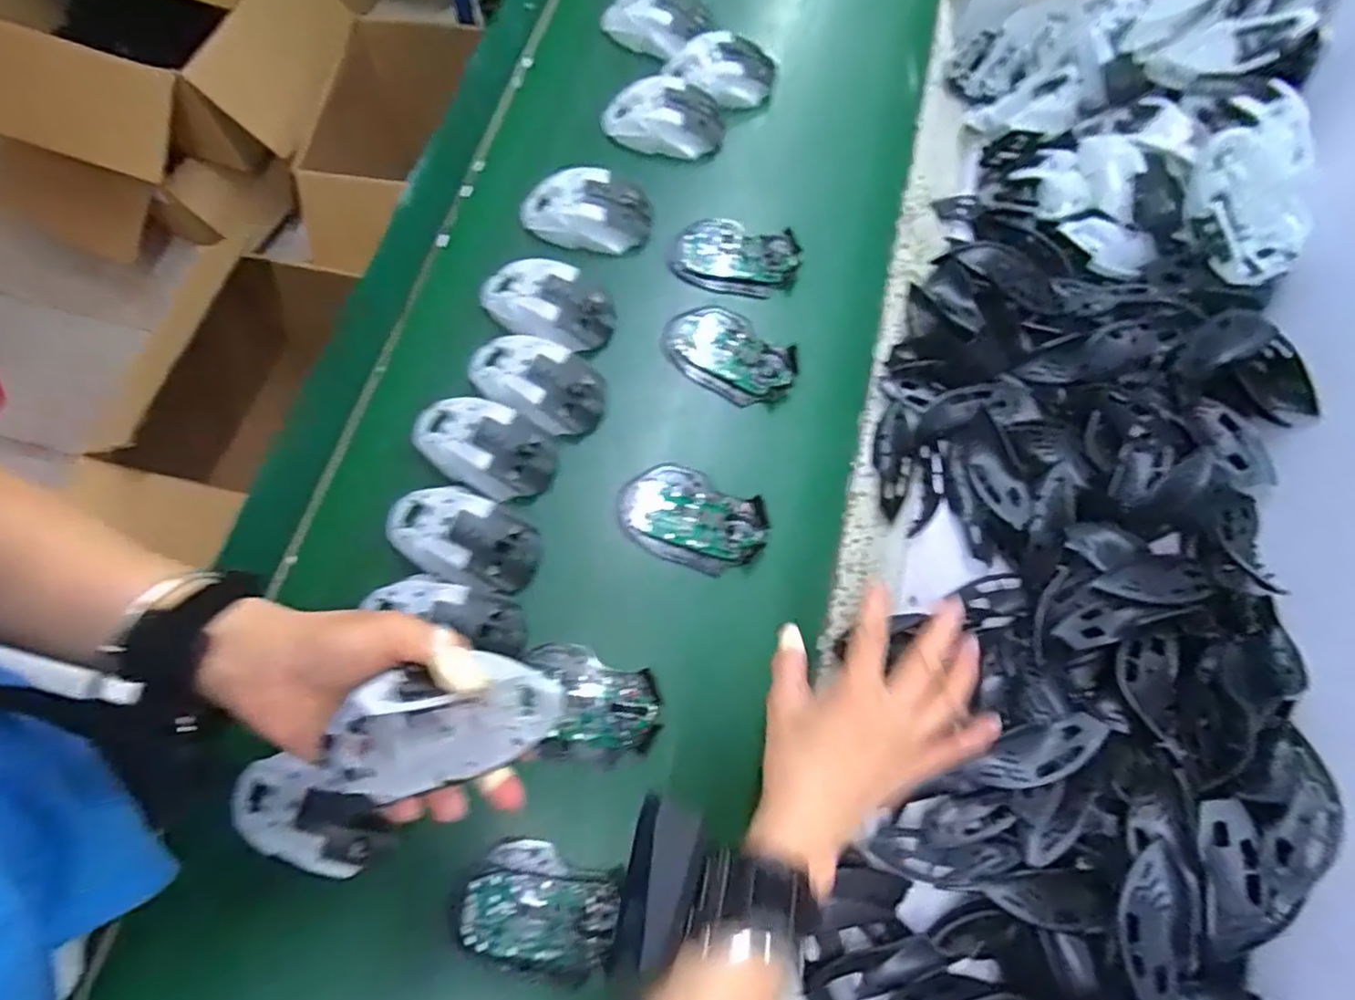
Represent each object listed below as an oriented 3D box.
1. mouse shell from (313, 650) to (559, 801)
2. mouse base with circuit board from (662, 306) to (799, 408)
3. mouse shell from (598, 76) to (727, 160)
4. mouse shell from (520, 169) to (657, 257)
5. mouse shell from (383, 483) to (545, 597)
[{"bbox_3d":[-0.117,0.112,0.338,0.117,0.067,0.030,-6,28,-39],"label":"mouse shell"},{"bbox_3d":[0.045,-0.127,0.552,0.114,0.024,0.072,39,73,6],"label":"mouse base with circuit board"},{"bbox_3d":[-0.013,-0.369,0.631,0.117,0.039,0.071,10,72,-3],"label":"mouse shell"},{"bbox_3d":[-0.082,-0.261,0.584,0.117,0.045,0.075,13,72,-2],"label":"mouse shell"},{"bbox_3d":[-0.160,0.027,0.480,0.113,0.030,0.063,23,72,1],"label":"mouse shell"}]

